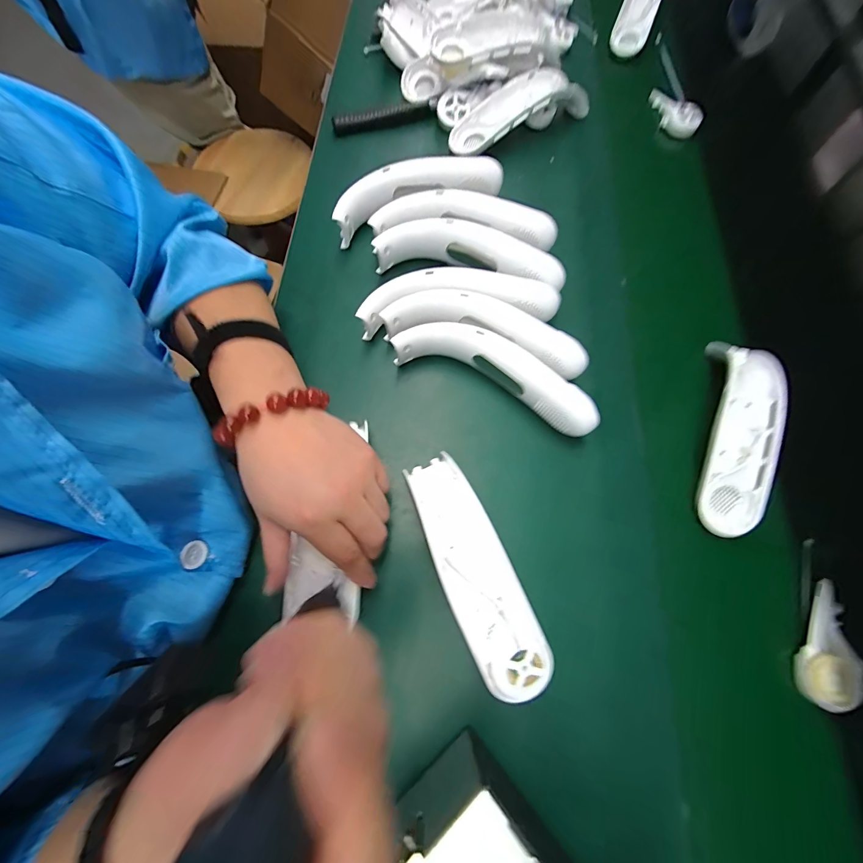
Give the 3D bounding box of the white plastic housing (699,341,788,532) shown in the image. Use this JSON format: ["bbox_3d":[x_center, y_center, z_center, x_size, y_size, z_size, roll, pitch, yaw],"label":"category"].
[{"bbox_3d":[0.297,0.002,0.353,0.051,0.040,0.195,16,73,4],"label":"white plastic housing"}]

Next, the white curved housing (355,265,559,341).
[{"bbox_3d":[0.027,-0.130,0.377,0.197,0.054,0.054,-2,73,-2],"label":"white curved housing"}]

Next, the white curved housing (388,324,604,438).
[{"bbox_3d":[0.062,-0.056,0.353,0.195,0.055,0.046,25,74,7],"label":"white curved housing"}]

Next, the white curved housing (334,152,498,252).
[{"bbox_3d":[-0.016,-0.266,0.419,0.185,0.056,0.065,-7,73,-3],"label":"white curved housing"}]

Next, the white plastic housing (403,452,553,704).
[{"bbox_3d":[0.033,0.112,0.296,0.055,0.046,0.190,-24,75,-8],"label":"white plastic housing"}]

